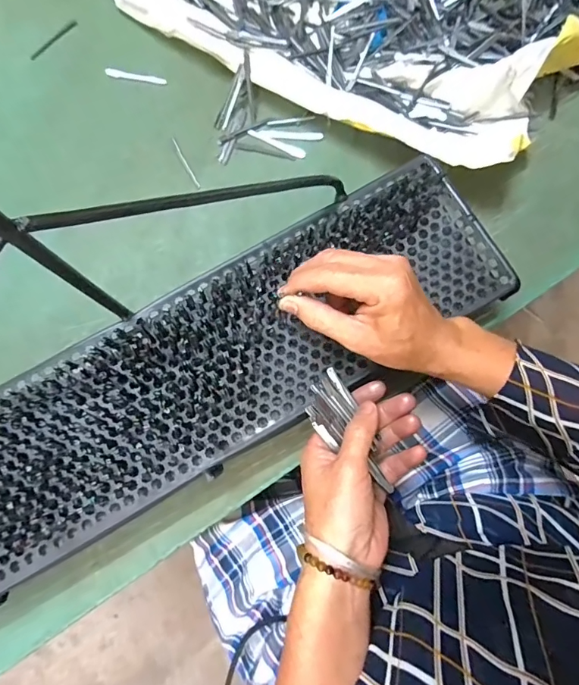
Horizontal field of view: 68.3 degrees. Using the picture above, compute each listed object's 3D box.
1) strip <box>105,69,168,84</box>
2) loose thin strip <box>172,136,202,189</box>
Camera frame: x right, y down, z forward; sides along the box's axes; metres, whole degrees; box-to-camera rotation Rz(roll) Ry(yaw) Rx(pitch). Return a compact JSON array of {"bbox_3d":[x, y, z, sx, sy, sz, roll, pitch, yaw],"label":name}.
[{"bbox_3d":[-0.169,-0.293,0.470,0.068,0.004,0.008,10,80,2],"label":"strip"},{"bbox_3d":[-0.110,-0.191,0.453,0.004,0.004,0.068,-28,81,-4],"label":"loose thin strip"}]

